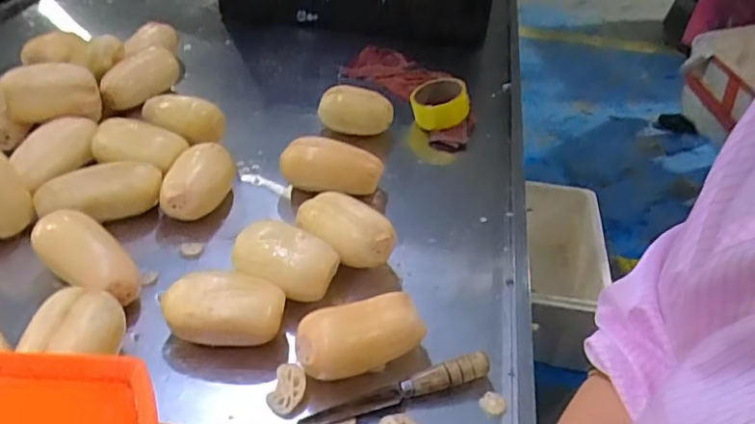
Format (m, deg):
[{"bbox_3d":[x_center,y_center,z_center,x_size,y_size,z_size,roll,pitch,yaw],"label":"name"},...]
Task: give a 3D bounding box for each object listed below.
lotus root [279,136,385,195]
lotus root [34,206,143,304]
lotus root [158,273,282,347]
[{"bbox_3d":[-0.066,-0.063,0.863,0.141,0.070,0.061,6,35,-28],"label":"lotus root"},{"bbox_3d":[-0.333,0.054,0.686,0.137,0.079,0.074,27,44,25],"label":"lotus root"},{"bbox_3d":[-0.166,0.108,0.648,0.125,0.068,0.063,-1,39,-7],"label":"lotus root"}]

